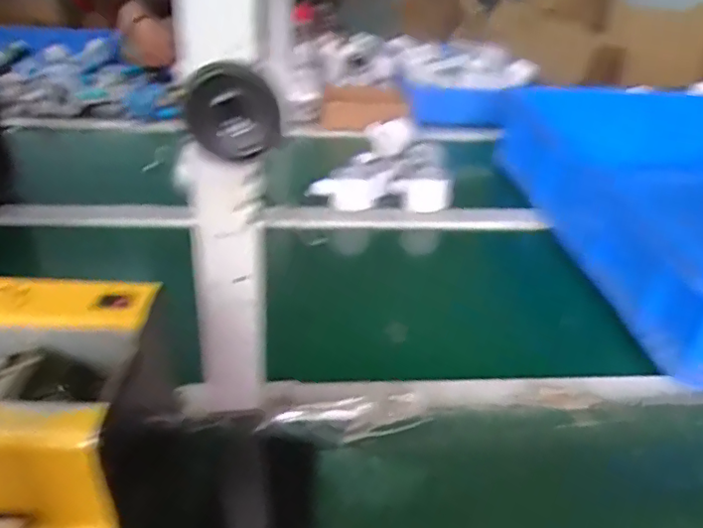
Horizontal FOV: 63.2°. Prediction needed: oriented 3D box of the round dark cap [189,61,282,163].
[{"bbox_3d":[-0.061,-0.079,0.301,0.044,0.054,0.024,0,33,-3],"label":"round dark cap"}]

